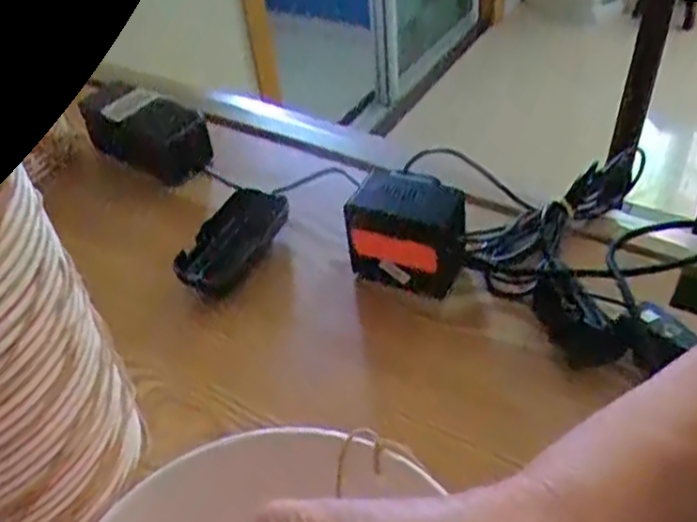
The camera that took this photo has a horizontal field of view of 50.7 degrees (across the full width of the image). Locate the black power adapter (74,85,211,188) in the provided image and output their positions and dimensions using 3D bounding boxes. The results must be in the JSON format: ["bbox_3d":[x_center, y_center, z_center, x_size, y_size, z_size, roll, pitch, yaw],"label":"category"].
[{"bbox_3d":[-0.192,-0.126,0.702,0.135,0.048,0.062,24,46,28],"label":"black power adapter"}]

